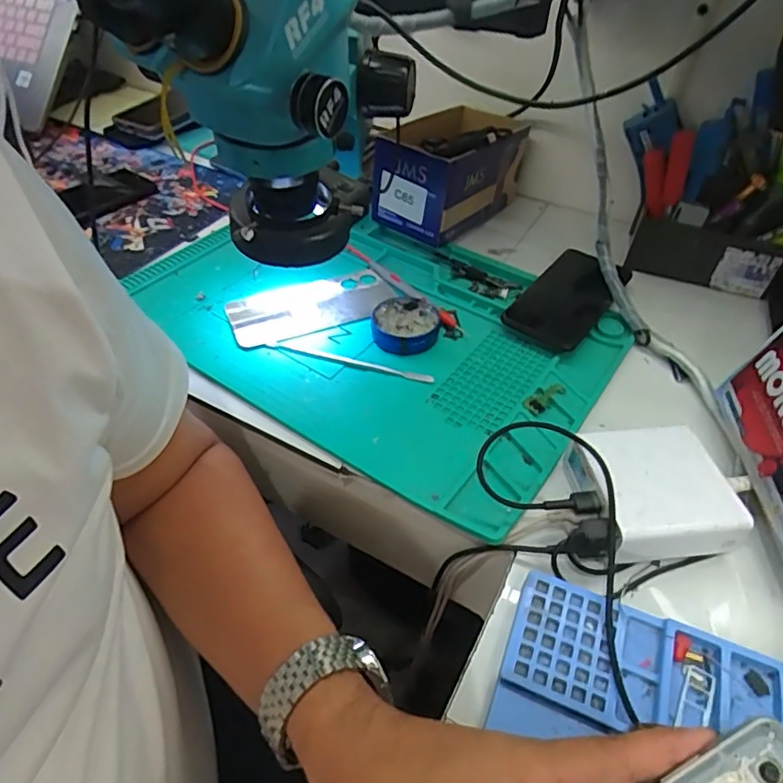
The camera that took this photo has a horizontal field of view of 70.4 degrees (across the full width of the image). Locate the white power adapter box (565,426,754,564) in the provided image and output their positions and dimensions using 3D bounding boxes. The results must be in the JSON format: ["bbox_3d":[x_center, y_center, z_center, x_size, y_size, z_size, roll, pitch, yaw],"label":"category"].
[{"bbox_3d":[0.175,0.067,0.378,0.087,0.045,0.085,-6,47,-7],"label":"white power adapter box"}]

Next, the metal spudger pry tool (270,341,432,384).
[{"bbox_3d":[-0.039,-0.027,0.489,0.155,0.005,0.009,14,47,11],"label":"metal spudger pry tool"}]

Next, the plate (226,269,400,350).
[{"bbox_3d":[-0.077,-0.085,0.540,0.155,0.005,0.076,-22,51,-22],"label":"plate"}]

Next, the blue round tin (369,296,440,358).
[{"bbox_3d":[0.012,-0.062,0.511,0.058,0.016,0.061,1,46,-1],"label":"blue round tin"}]

